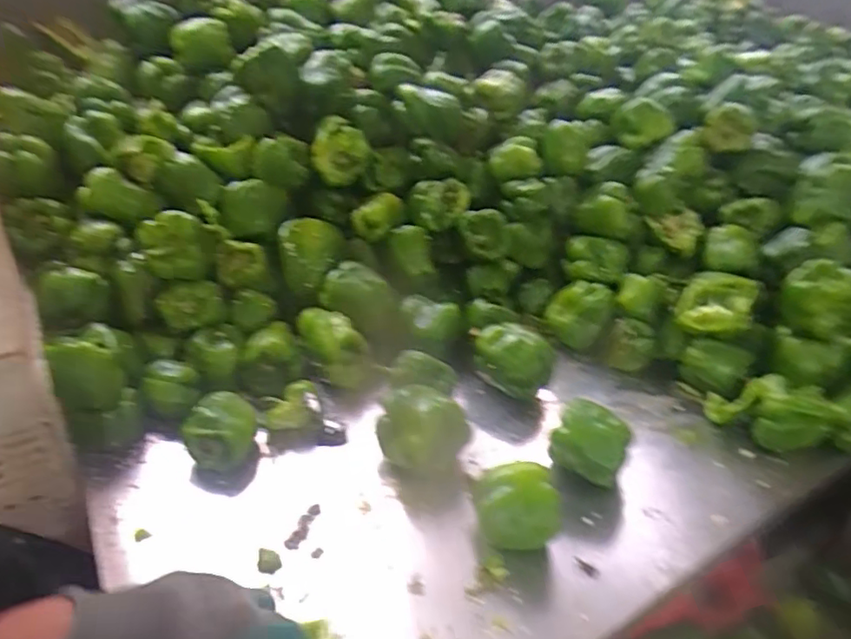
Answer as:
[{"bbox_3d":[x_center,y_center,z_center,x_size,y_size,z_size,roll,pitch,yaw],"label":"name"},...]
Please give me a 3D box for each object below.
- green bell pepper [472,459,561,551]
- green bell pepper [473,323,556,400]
[{"bbox_3d":[0.088,0.192,0.571,0.079,0.069,0.067,-3,34,-10],"label":"green bell pepper"},{"bbox_3d":[0.117,0.052,0.761,0.101,0.070,0.068,26,40,30],"label":"green bell pepper"}]

